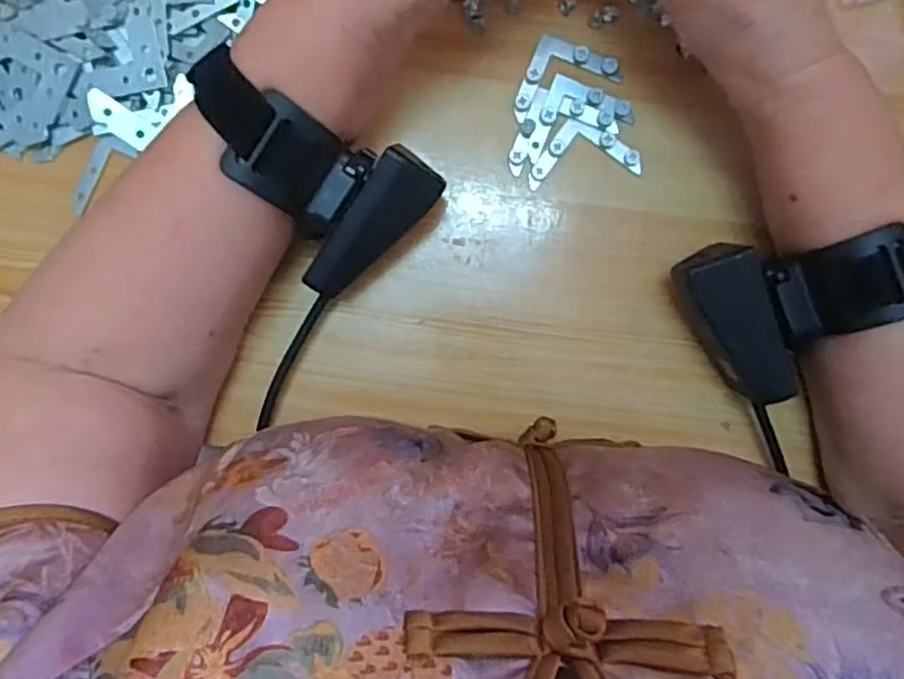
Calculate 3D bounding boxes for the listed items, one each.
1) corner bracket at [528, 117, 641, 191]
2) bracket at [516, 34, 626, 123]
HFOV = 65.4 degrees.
[{"bbox_3d":[0.061,-0.089,0.330,0.052,0.004,0.031,-9,91,0],"label":"corner bracket"},{"bbox_3d":[0.050,-0.127,0.332,0.052,0.005,0.032,-24,91,0],"label":"bracket"}]

